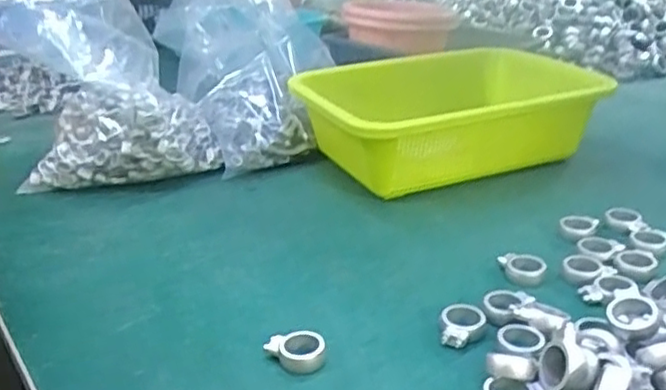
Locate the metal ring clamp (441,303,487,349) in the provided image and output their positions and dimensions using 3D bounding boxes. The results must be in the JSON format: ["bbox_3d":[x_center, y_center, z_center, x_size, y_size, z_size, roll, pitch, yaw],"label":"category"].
[{"bbox_3d":[0.075,0.075,0.380,0.025,0.011,0.032,1,24,12],"label":"metal ring clamp"}]

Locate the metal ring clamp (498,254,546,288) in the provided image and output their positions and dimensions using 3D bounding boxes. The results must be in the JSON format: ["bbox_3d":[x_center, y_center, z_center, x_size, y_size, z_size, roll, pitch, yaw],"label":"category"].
[{"bbox_3d":[0.127,0.049,0.439,0.027,0.009,0.027,-6,23,-5],"label":"metal ring clamp"}]

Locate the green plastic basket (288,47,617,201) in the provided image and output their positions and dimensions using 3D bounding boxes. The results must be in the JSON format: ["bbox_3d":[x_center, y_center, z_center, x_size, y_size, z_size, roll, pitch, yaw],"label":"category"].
[{"bbox_3d":[0.116,-0.074,0.635,0.276,0.084,0.189,-10,24,-14],"label":"green plastic basket"}]

